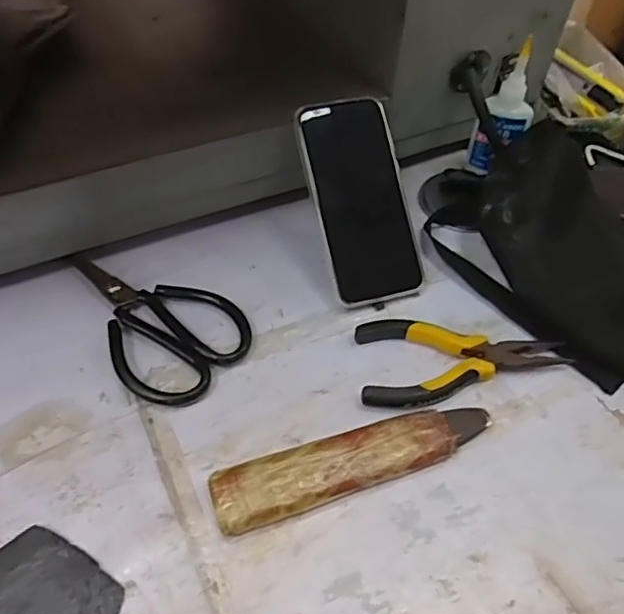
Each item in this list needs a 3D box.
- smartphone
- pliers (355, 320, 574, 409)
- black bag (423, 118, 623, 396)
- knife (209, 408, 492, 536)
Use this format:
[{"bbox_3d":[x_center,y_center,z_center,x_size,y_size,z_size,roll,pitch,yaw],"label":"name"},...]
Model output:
[{"bbox_3d":[0.040,-0.085,0.472,0.080,0.017,0.161,-15,89,-14],"label":"smartphone"},{"bbox_3d":[0.111,0.040,0.431,0.150,0.016,0.069,0,52,-2],"label":"pliers"},{"bbox_3d":[0.221,-0.031,0.444,0.279,0.090,0.120,38,59,24],"label":"black bag"},{"bbox_3d":[0.030,0.101,0.381,0.186,0.018,0.039,-14,54,-13],"label":"knife"}]

